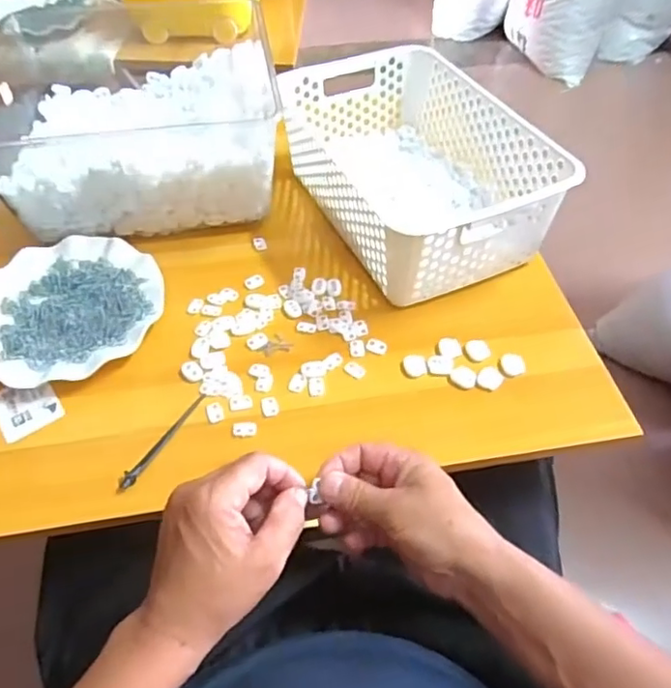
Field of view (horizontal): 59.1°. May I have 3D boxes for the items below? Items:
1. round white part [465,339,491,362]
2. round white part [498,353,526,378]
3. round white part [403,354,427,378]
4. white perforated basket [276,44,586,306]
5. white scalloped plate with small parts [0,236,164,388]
[{"bbox_3d":[0.133,0.006,0.550,0.022,0.006,0.025,-1,50,-1],"label":"round white part"},{"bbox_3d":[0.161,0.019,0.541,0.023,0.008,0.025,0,50,0],"label":"round white part"},{"bbox_3d":[0.074,0.020,0.544,0.022,0.004,0.024,0,50,0],"label":"round white part"},{"bbox_3d":[0.080,-0.190,0.646,0.200,0.113,0.305,-19,53,-16],"label":"white perforated basket"},{"bbox_3d":[-0.262,-0.033,0.576,0.177,0.026,0.179,0,50,0],"label":"white scalloped plate with small parts"}]

